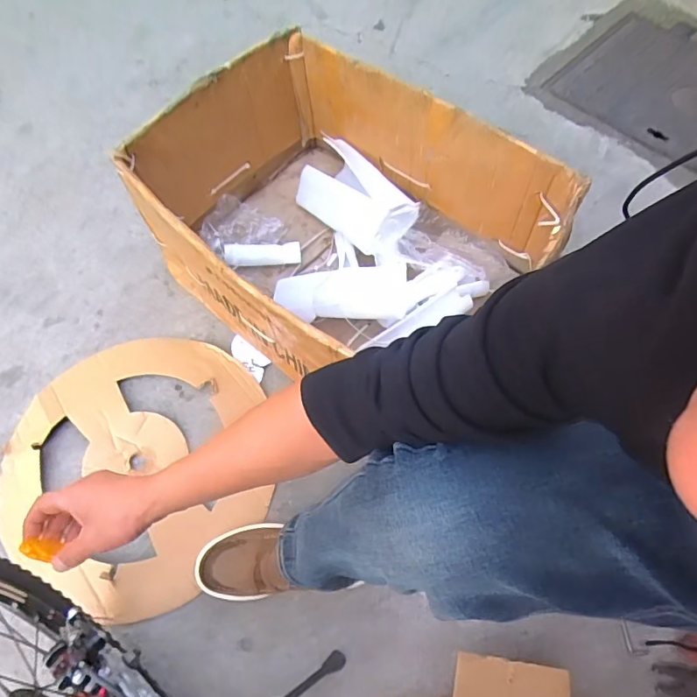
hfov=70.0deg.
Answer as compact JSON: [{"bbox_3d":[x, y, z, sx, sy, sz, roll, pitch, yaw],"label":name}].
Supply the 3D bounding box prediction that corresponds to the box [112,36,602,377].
[{"bbox_3d":[-0.028,-0.220,0.910,0.623,0.345,0.475,41,69,15],"label":"box"}]

